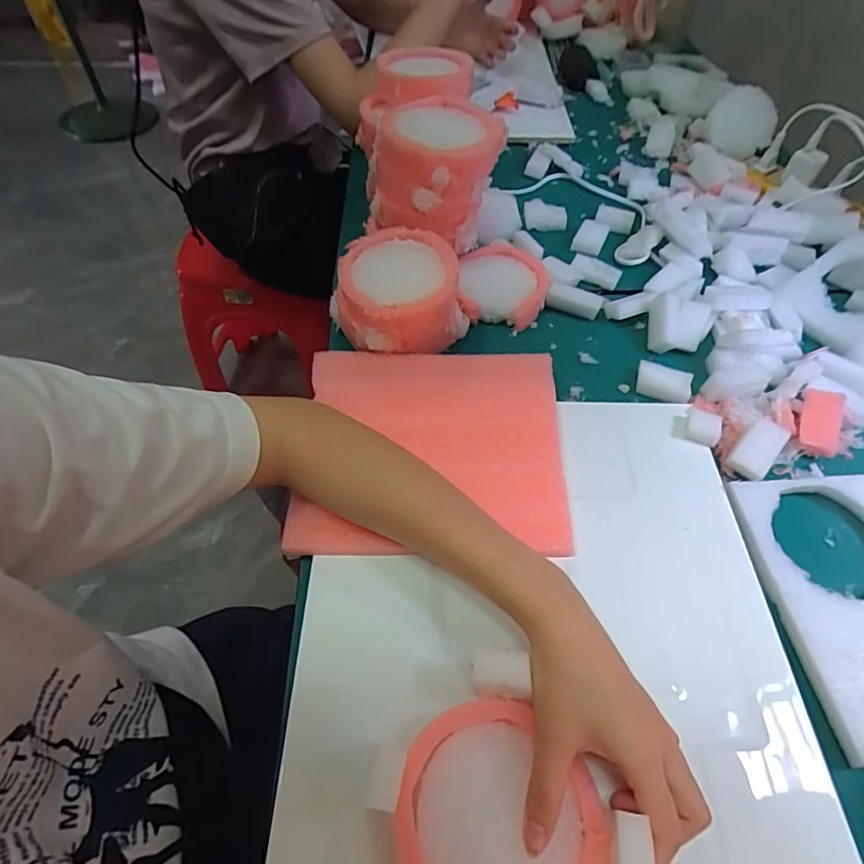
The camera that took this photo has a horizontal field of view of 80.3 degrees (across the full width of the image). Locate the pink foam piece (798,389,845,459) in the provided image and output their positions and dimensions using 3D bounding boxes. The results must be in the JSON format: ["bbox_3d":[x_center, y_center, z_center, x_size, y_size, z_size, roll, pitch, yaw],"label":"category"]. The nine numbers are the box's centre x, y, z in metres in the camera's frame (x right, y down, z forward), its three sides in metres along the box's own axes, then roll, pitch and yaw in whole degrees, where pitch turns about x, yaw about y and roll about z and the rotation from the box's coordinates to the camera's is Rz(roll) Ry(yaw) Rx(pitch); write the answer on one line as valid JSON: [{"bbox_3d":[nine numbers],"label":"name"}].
[{"bbox_3d":[0.311,-0.009,0.408,0.031,0.014,0.057,16,71,10],"label":"pink foam piece"}]

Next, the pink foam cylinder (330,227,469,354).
[{"bbox_3d":[-0.030,-0.119,0.442,0.102,0.064,0.102,-37,63,-24],"label":"pink foam cylinder"}]

